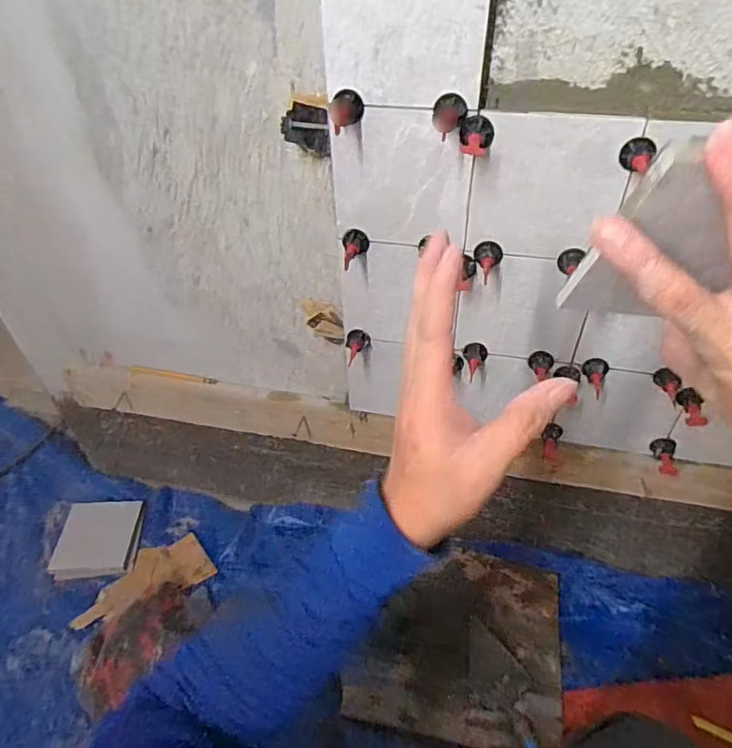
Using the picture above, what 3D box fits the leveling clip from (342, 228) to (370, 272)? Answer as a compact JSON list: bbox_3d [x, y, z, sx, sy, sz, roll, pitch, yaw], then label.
[{"bbox_3d":[-0.012,-0.144,0.624,0.031,0.030,0.038,-2,44,1],"label":"leveling clip"}]

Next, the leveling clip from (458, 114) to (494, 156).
[{"bbox_3d":[0.106,-0.225,0.520,0.032,0.034,0.026,2,44,5],"label":"leveling clip"}]

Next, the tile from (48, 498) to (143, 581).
[{"bbox_3d":[-0.539,0.331,1.096,0.155,0.017,0.156,-1,54,-4],"label":"tile"}]

